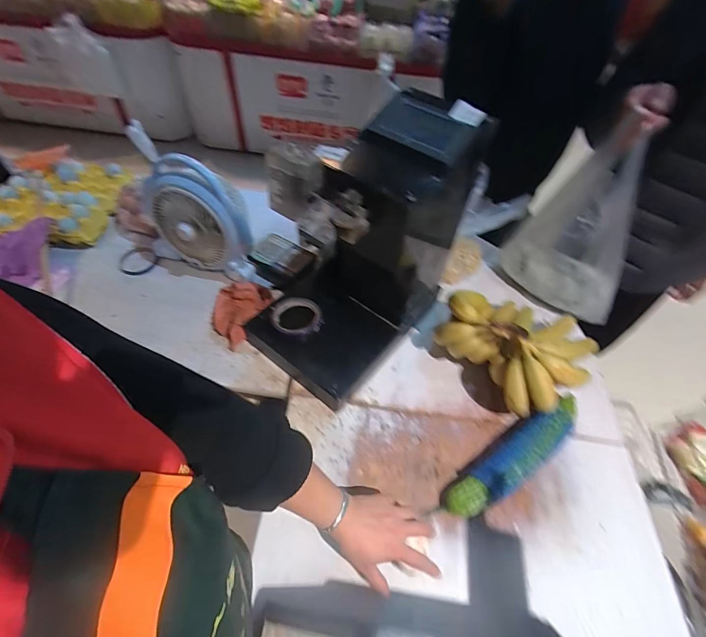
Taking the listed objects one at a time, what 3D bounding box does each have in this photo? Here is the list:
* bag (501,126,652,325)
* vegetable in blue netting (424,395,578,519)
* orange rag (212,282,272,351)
[{"bbox_3d":[0.445,-0.160,0.705,0.074,0.327,0.245,-35,62,-27],"label":"bag"},{"bbox_3d":[0.276,0.234,0.613,0.339,0.066,0.069,-28,59,-24],"label":"vegetable in blue netting"},{"bbox_3d":[-0.229,-0.017,0.766,0.109,0.078,0.135,39,59,23],"label":"orange rag"}]

